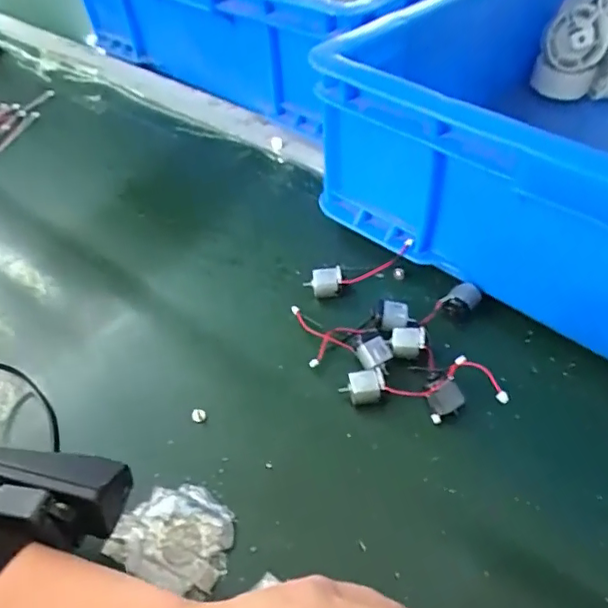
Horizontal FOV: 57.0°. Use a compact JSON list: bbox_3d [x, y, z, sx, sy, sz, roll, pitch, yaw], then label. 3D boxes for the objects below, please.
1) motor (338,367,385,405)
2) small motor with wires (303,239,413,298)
[{"bbox_3d":[0.036,0.051,0.338,0.026,0.012,0.018,-7,48,-5],"label":"motor"},{"bbox_3d":[0.040,-0.022,0.386,0.078,0.017,0.020,-20,51,7],"label":"small motor with wires"}]

